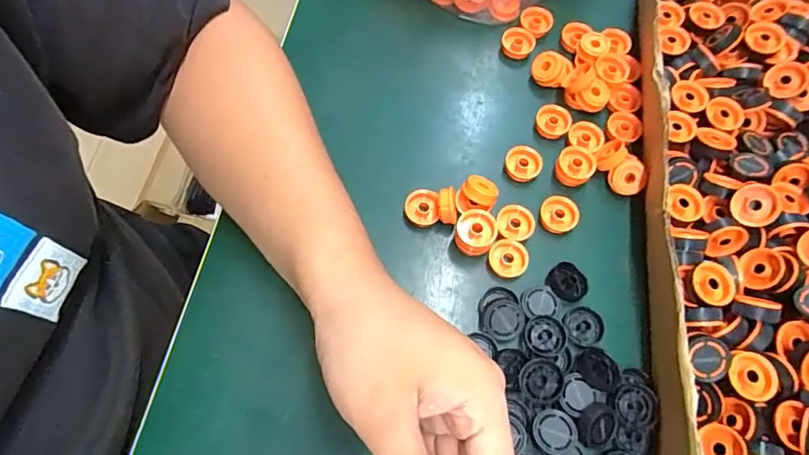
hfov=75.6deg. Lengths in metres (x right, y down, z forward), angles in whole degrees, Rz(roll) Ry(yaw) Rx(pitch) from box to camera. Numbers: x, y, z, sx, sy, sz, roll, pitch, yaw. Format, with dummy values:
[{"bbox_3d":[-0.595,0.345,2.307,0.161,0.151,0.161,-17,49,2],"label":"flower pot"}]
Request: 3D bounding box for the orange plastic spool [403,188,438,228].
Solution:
[{"bbox_3d":[0.011,-0.013,0.360,0.023,0.007,0.027,0,67,1],"label":"orange plastic spool"}]

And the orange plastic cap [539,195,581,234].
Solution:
[{"bbox_3d":[0.107,-0.009,0.361,0.026,0.009,0.024,0,67,1],"label":"orange plastic cap"}]

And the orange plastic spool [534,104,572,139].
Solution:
[{"bbox_3d":[0.111,-0.079,0.391,0.025,0.011,0.022,13,68,6],"label":"orange plastic spool"}]

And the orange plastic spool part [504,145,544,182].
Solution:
[{"bbox_3d":[0.085,-0.046,0.375,0.026,0.010,0.023,29,70,12],"label":"orange plastic spool part"}]

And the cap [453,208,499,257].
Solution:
[{"bbox_3d":[0.047,0.003,0.345,0.026,0.018,0.025,5,67,3],"label":"cap"}]

